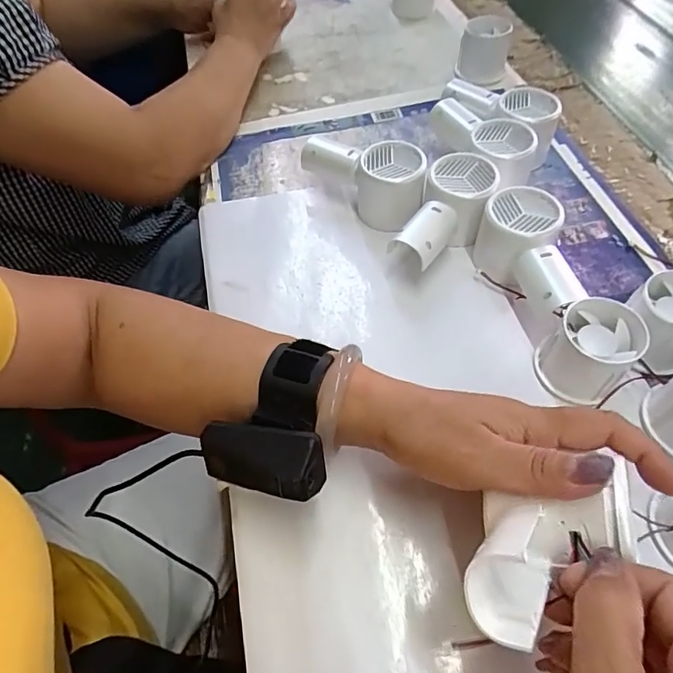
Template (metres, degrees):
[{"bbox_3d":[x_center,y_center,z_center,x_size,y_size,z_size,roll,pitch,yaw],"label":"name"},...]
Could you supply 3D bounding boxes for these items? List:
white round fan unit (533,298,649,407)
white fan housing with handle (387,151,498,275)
[{"bbox_3d":[0.167,0.010,0.326,0.054,0.049,0.058,39,66,25],"label":"white round fan unit"},{"bbox_3d":[0.089,-0.094,0.397,0.052,0.052,0.107,22,60,17],"label":"white fan housing with handle"}]

